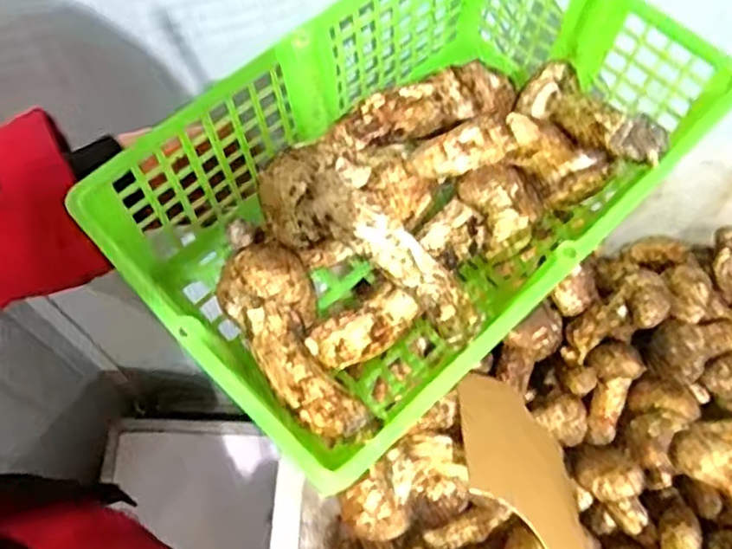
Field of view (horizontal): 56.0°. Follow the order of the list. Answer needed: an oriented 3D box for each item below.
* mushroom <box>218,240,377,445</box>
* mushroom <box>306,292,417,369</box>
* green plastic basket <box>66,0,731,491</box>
[{"bbox_3d":[-0.039,0.042,0.379,0.048,0.054,0.129,-25,67,-10],"label":"mushroom"},{"bbox_3d":[-0.001,0.034,0.411,0.068,0.022,0.026,-25,67,-10],"label":"mushroom"},{"bbox_3d":[0.031,-0.060,0.428,0.338,0.104,0.208,-38,69,-15],"label":"green plastic basket"}]

